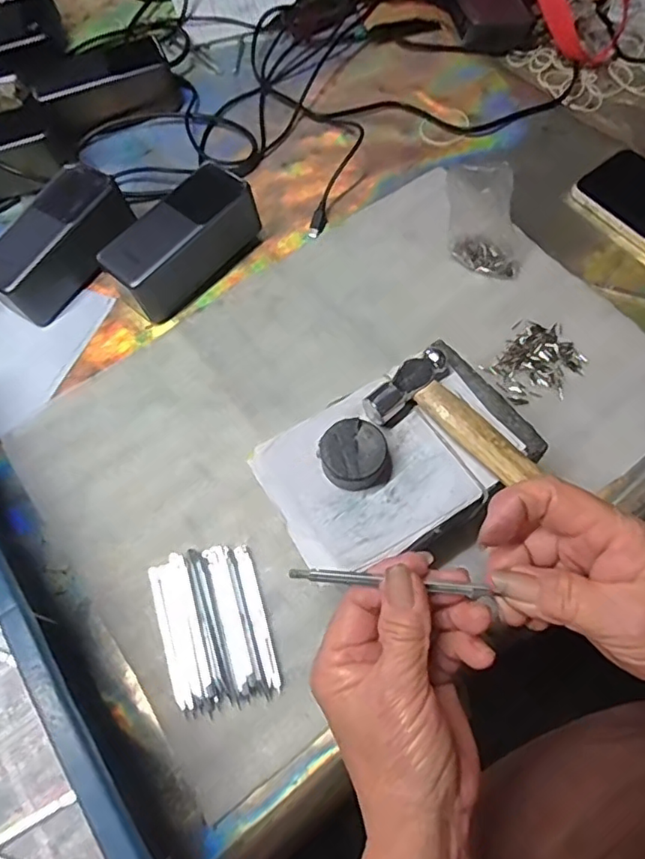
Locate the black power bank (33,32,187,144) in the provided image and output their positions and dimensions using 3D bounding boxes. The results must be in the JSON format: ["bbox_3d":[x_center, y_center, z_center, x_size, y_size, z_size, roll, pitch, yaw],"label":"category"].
[{"bbox_3d":[-0.210,-0.335,0.552,0.130,0.054,0.064,-31,67,-12],"label":"black power bank"}]

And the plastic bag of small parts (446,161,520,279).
[{"bbox_3d":[0.123,-0.161,0.445,0.053,0.097,0.027,17,64,34],"label":"plastic bag of small parts"}]

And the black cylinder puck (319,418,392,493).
[{"bbox_3d":[0.019,0.017,0.331,0.038,0.021,0.039,-1,66,3],"label":"black cylinder puck"}]

